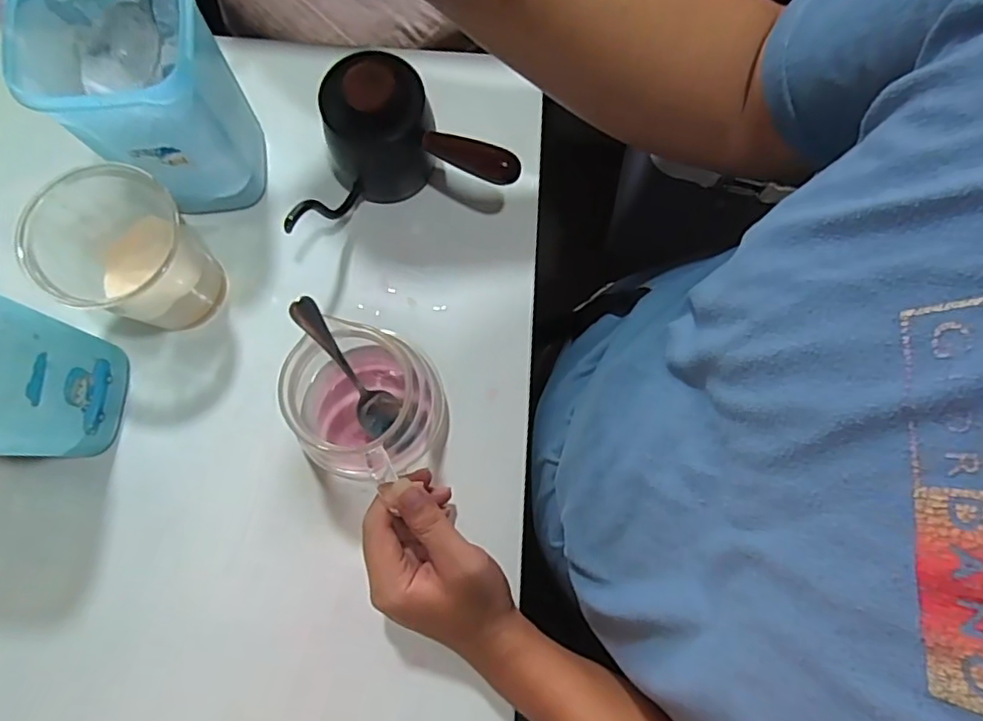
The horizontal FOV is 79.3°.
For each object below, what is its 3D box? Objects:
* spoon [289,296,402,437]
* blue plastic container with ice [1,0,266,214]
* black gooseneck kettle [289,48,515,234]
[{"bbox_3d":[-0.091,0.005,0.380,0.031,0.127,0.018,-30,49,-7],"label":"spoon"},{"bbox_3d":[-0.218,-0.171,0.393,0.092,0.146,0.095,-9,79,-3],"label":"blue plastic container with ice"},{"bbox_3d":[-0.077,-0.149,0.423,0.157,0.093,0.103,-15,79,-4],"label":"black gooseneck kettle"}]

